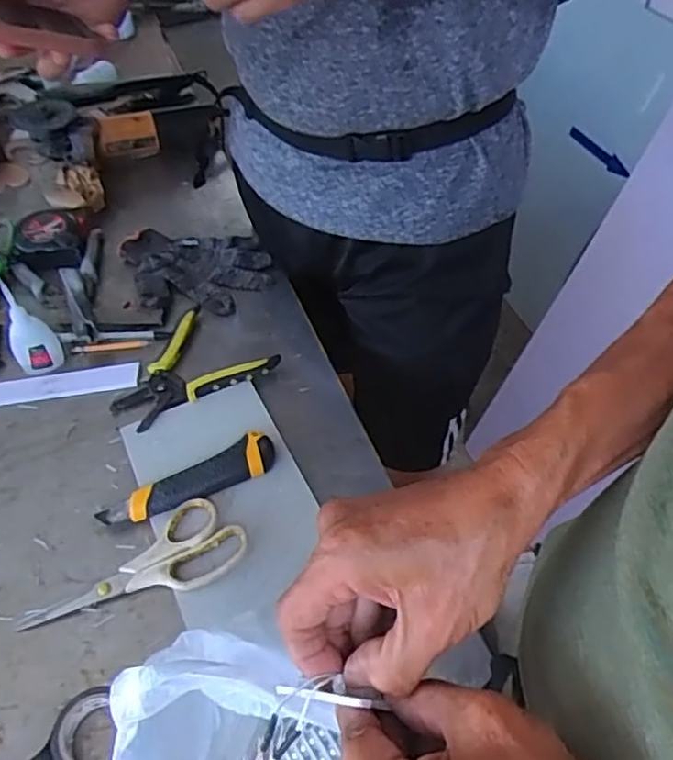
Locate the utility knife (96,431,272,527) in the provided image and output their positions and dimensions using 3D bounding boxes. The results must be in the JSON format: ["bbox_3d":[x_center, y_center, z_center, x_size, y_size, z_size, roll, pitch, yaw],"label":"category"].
[{"bbox_3d":[-0.132,0.093,0.599,0.159,0.021,0.037,-21,51,-15],"label":"utility knife"}]

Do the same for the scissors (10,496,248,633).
[{"bbox_3d":[-0.168,0.152,0.555,0.185,0.013,0.075,-14,49,-10],"label":"scissors"}]

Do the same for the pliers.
[{"bbox_3d":[-0.155,-0.004,0.696,0.132,0.014,0.151,28,56,25],"label":"pliers"}]

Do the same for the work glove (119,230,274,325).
[{"bbox_3d":[-0.170,-0.135,0.804,0.177,0.024,0.143,-8,49,-4],"label":"work glove"}]

